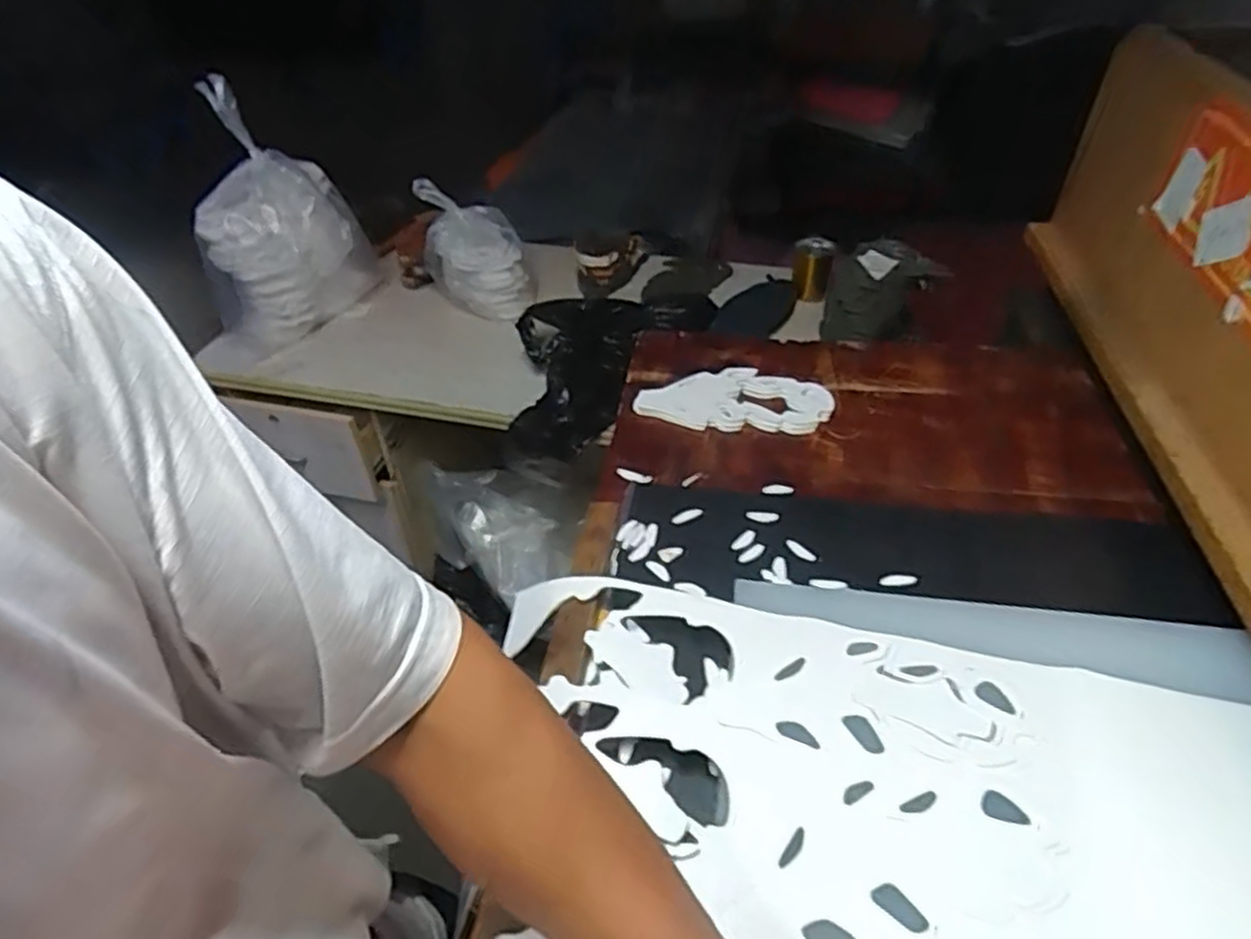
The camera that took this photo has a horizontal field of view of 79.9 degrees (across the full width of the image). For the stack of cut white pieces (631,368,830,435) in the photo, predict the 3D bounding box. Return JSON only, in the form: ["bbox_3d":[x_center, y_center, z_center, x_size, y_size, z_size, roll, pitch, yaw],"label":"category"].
[{"bbox_3d":[0.129,-0.087,0.903,0.226,0.015,0.103,3,43,8],"label":"stack of cut white pieces"}]

